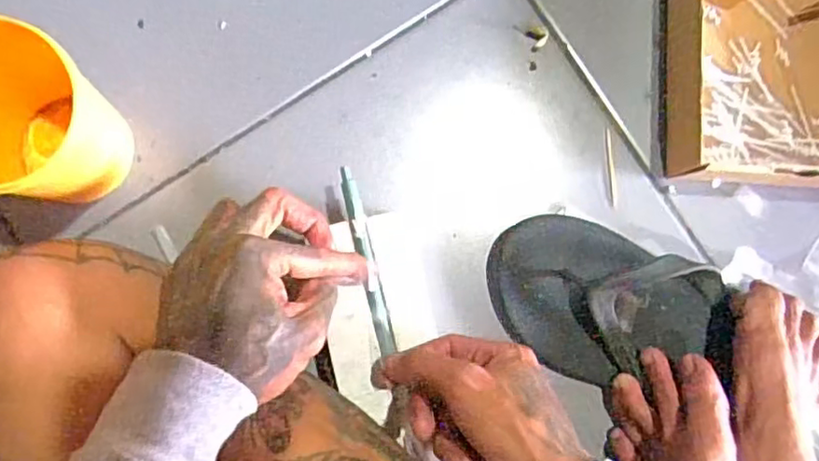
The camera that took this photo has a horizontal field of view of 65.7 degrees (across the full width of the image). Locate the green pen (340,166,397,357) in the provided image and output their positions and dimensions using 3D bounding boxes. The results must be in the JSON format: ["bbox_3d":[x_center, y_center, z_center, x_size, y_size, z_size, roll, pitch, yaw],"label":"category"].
[{"bbox_3d":[-0.028,0.018,0.414,0.012,0.009,0.122,-13,89,-7],"label":"green pen"}]

